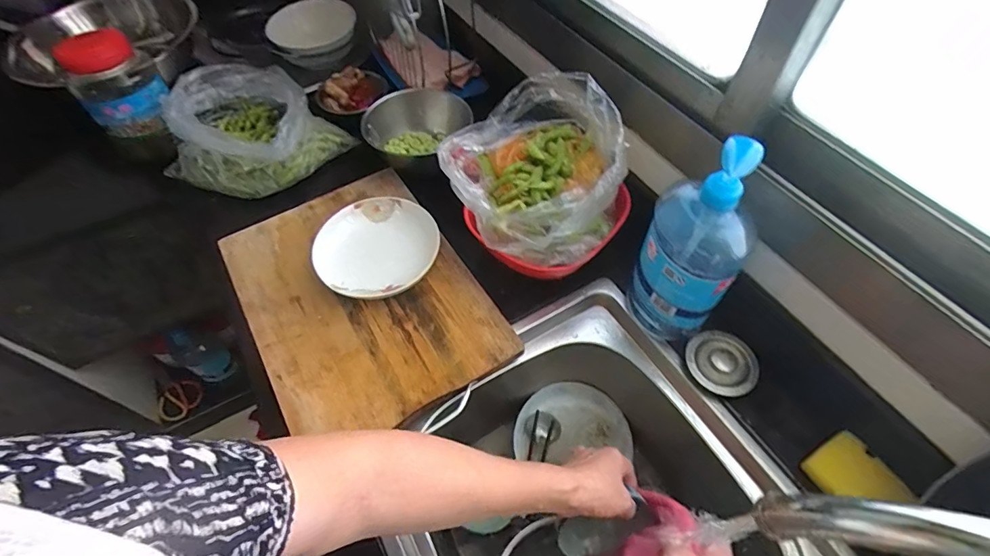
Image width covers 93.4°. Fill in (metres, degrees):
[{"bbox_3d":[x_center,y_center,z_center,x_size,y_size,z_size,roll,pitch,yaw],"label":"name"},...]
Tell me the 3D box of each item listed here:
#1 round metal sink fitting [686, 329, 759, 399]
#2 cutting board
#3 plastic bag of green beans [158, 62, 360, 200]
[{"bbox_3d":[0.280,0.105,0.575,0.072,0.009,0.083,-42,67,0],"label":"round metal sink fitting"},{"bbox_3d":[-0.184,0.018,0.637,0.282,0.029,0.382,-29,60,-17],"label":"cutting board"},{"bbox_3d":[-0.400,-0.250,0.757,0.215,0.101,0.223,29,61,19],"label":"plastic bag of green beans"}]

